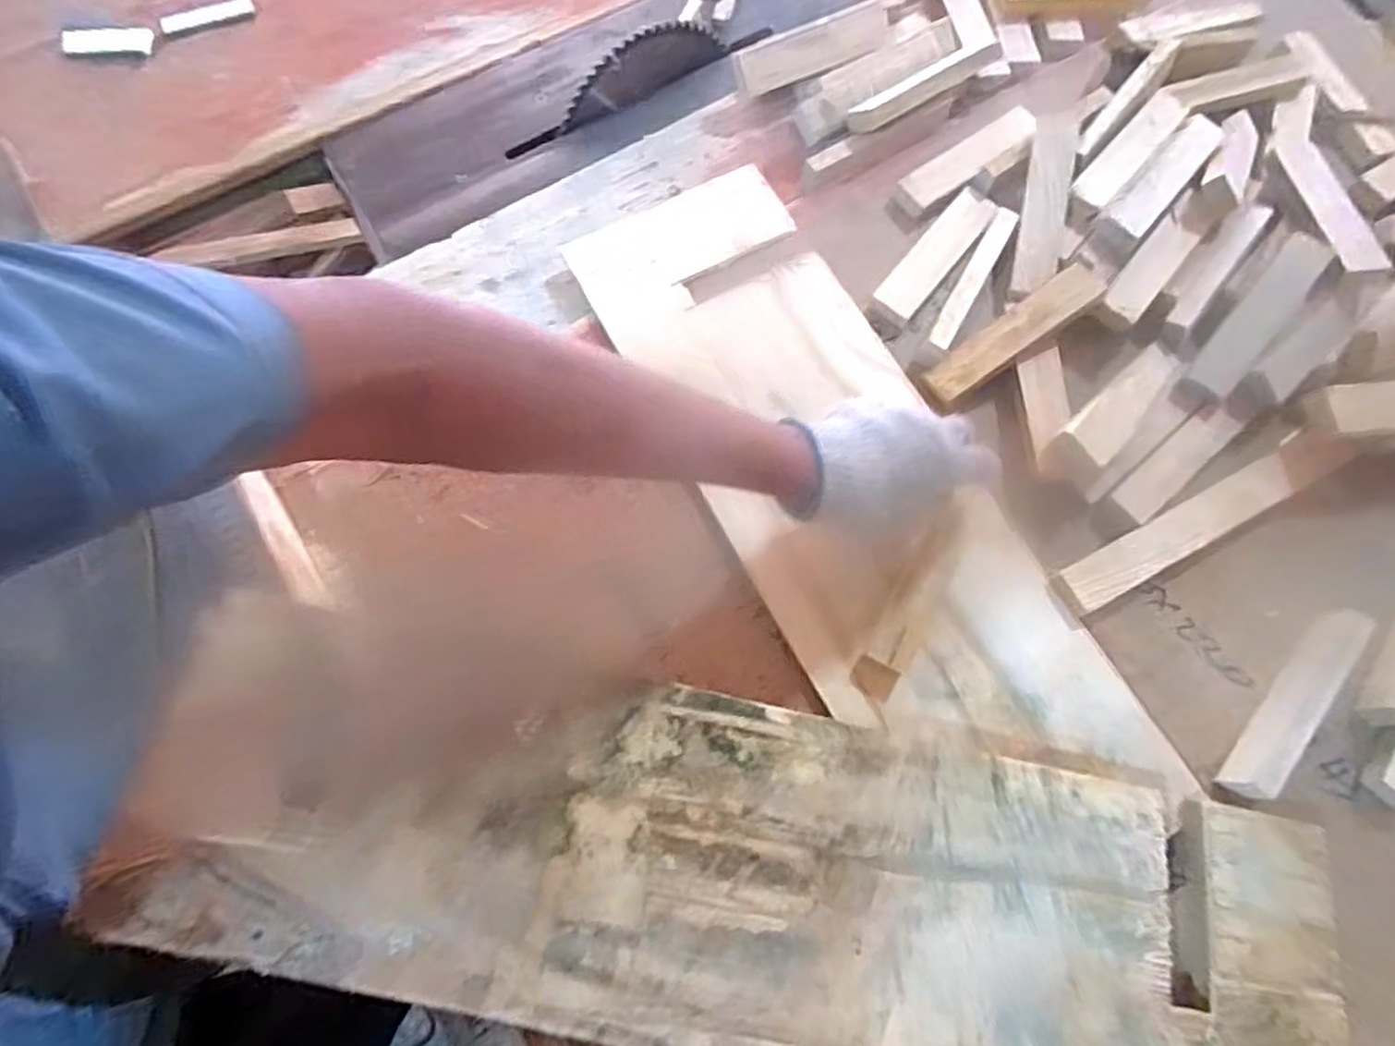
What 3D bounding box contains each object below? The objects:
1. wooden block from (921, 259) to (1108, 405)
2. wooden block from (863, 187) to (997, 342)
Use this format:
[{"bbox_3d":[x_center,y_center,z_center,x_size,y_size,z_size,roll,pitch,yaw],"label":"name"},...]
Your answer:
[{"bbox_3d":[0.256,-0.154,0.577,0.157,0.015,0.038,-35,76,3],"label":"wooden block"},{"bbox_3d":[0.205,-0.228,0.621,0.038,0.027,0.153,38,74,10],"label":"wooden block"}]

